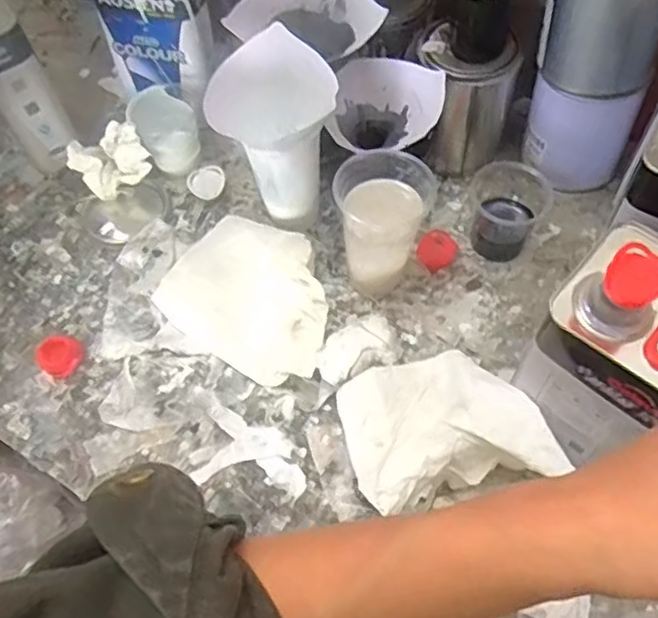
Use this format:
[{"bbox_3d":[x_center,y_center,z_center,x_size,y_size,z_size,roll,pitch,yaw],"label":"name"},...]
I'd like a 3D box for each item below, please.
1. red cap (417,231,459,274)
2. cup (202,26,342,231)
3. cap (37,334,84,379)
[{"bbox_3d":[0.112,-0.060,0.692,0.039,0.022,0.034,-30,63,-13],"label":"red cap"},{"bbox_3d":[-0.051,-0.169,0.651,0.116,0.164,0.091,-16,61,-5],"label":"cup"},{"bbox_3d":[-0.265,0.045,0.656,0.042,0.016,0.040,-2,61,3],"label":"cap"}]

